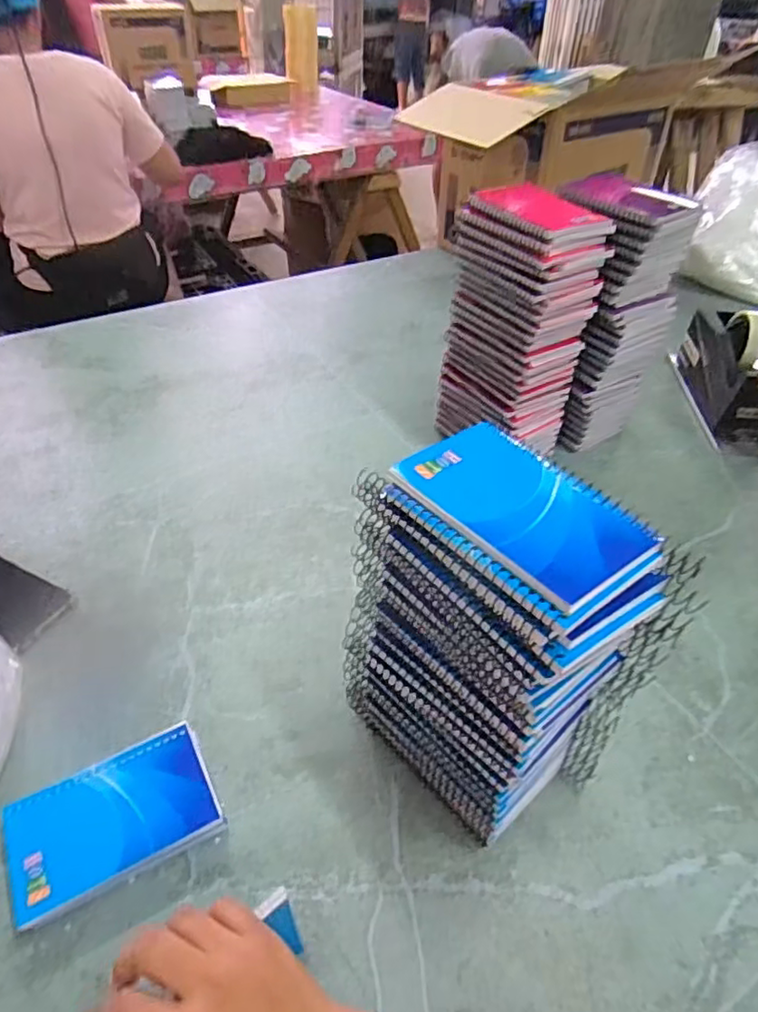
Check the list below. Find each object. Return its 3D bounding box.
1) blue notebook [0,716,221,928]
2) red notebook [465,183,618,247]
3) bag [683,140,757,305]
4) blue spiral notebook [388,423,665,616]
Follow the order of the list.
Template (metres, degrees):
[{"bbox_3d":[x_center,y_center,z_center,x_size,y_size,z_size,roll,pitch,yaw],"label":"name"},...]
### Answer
[{"bbox_3d":[-0.184,0.221,0.430,0.132,0.032,0.083,-19,45,-21],"label":"blue notebook"},{"bbox_3d":[0.160,-0.295,0.607,0.085,0.013,0.121,-30,58,-23],"label":"red notebook"},{"bbox_3d":[0.738,-0.603,1.237,0.162,0.064,0.511,17,59,17],"label":"bag"},{"bbox_3d":[0.079,-0.002,0.334,0.085,0.006,0.131,-30,50,-30],"label":"blue spiral notebook"}]

